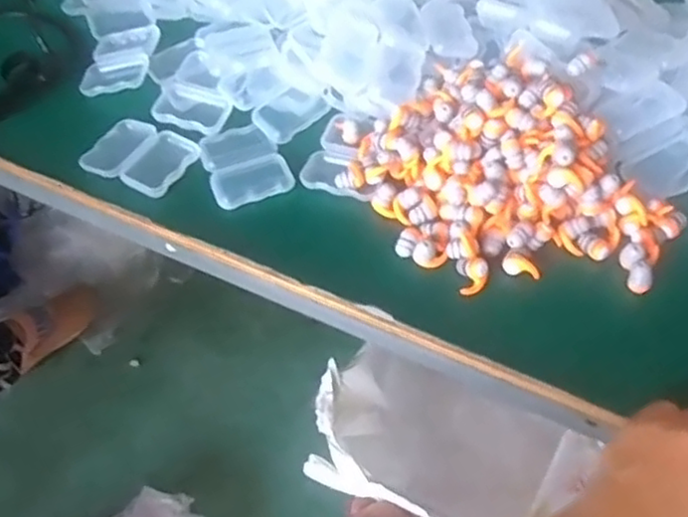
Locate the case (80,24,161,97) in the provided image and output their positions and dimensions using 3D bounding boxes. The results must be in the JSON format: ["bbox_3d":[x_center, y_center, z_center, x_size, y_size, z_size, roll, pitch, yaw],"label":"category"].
[{"bbox_3d":[-0.187,-0.168,0.574,0.054,0.010,0.084,0,52,3],"label":"case"}]

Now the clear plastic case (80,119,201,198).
[{"bbox_3d":[-0.148,-0.075,0.503,0.074,0.009,0.059,23,56,19],"label":"clear plastic case"}]

